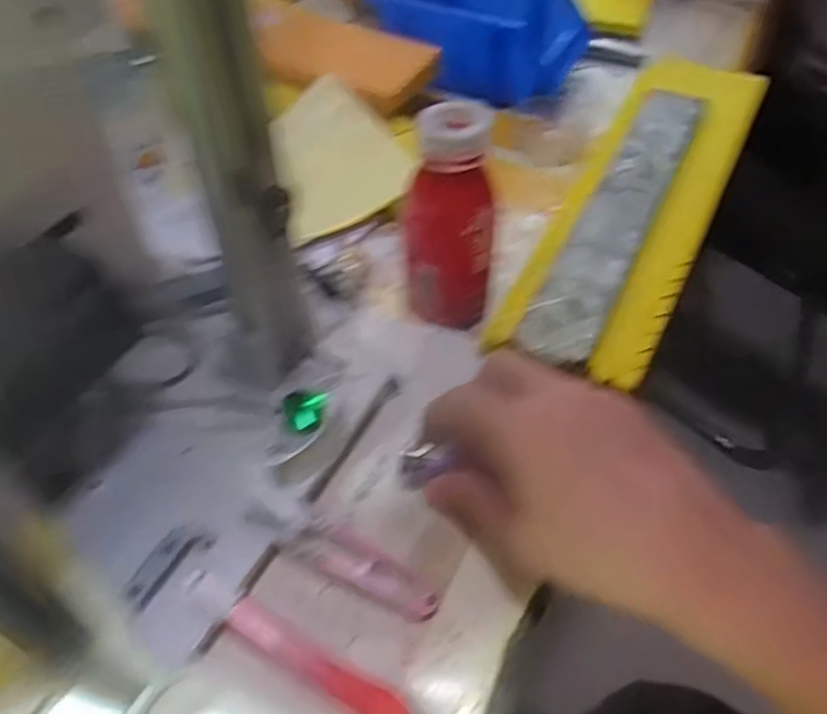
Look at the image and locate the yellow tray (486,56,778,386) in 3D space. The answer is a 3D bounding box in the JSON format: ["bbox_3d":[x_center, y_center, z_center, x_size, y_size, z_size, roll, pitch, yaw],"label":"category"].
[{"bbox_3d":[0.151,-0.114,0.464,0.088,0.021,0.343,23,54,17],"label":"yellow tray"}]

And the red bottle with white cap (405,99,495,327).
[{"bbox_3d":[0.022,-0.079,0.423,0.057,0.125,0.046,1,50,0],"label":"red bottle with white cap"}]

